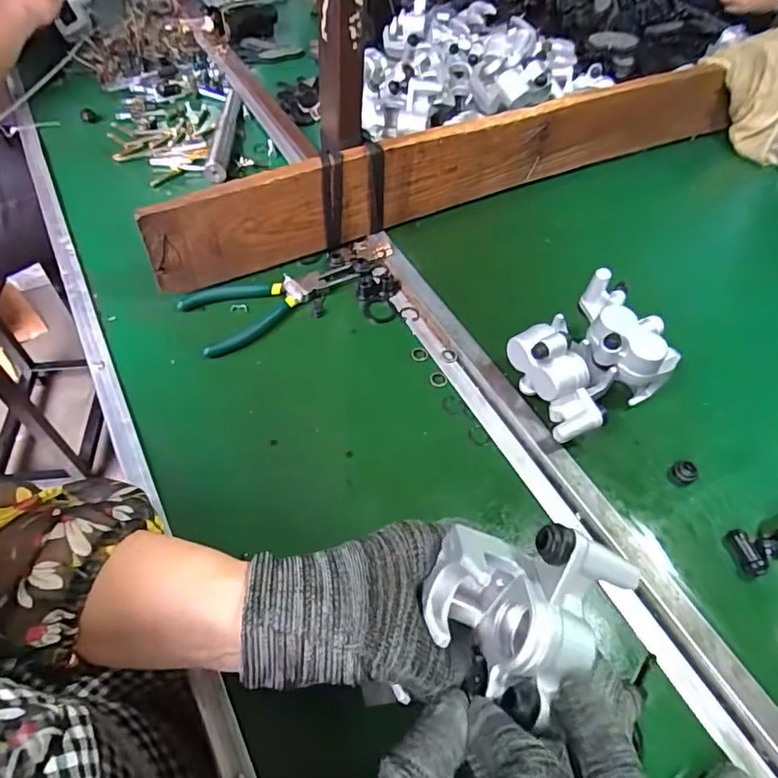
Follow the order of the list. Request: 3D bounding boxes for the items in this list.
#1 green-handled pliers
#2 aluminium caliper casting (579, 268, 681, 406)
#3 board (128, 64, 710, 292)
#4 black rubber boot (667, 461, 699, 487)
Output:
[{"bbox_3d":[-0.112,-0.090,0.504,0.162,0.013,0.073,-36,64,-26],"label":"green-handled pliers"},{"bbox_3d":[0.204,-0.041,0.467,0.072,0.073,0.088,2,54,-3],"label":"aluminium caliper casting"},{"bbox_3d":[0.109,-0.242,0.584,0.721,0.099,0.024,-23,59,-19],"label":"board"},{"bbox_3d":[0.232,0.067,0.426,0.016,0.014,0.020,-31,62,-24],"label":"black rubber boot"}]

